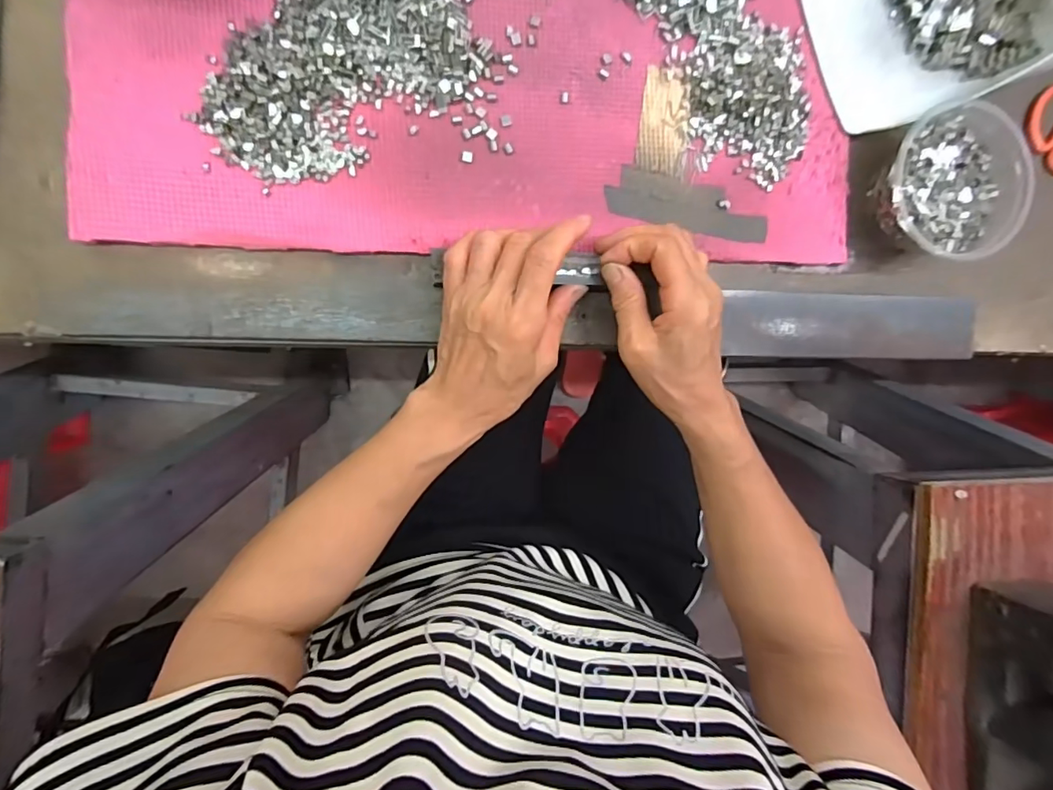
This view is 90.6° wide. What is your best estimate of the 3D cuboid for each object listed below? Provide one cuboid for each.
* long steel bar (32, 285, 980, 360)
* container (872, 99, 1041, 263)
[{"bbox_3d":[0.022,-0.055,0.378,0.667,0.016,0.047,1,95,-8],"label":"long steel bar"},{"bbox_3d":[0.305,-0.153,0.384,0.099,0.045,0.104,-1,95,-8],"label":"container"}]

